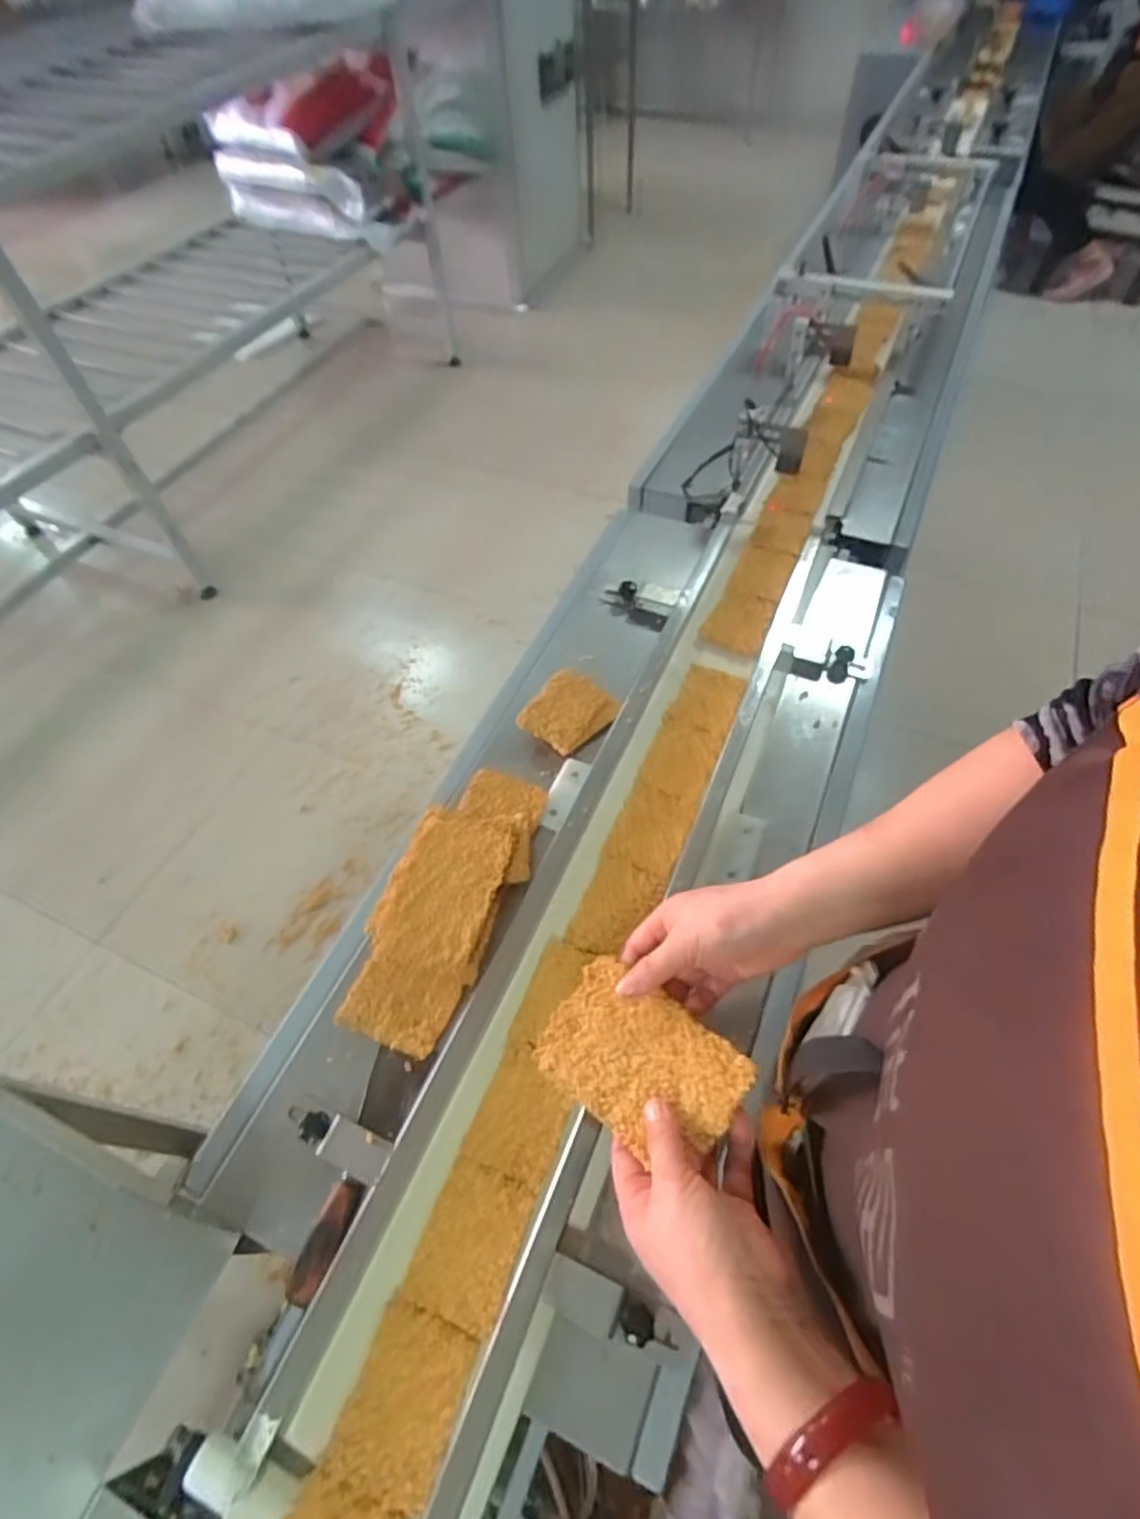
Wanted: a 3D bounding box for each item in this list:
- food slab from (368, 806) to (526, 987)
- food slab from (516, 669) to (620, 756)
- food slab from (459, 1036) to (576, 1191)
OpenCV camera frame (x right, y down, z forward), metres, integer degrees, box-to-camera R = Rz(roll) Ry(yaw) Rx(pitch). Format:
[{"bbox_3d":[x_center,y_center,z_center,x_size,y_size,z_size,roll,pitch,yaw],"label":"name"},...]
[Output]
[{"bbox_3d":[-0.109,0.109,0.610,0.094,0.023,0.158,12,57,10],"label":"food slab"},{"bbox_3d":[-0.003,-0.051,0.734,0.076,0.021,0.094,37,66,22],"label":"food slab"},{"bbox_3d":[-0.035,0.272,0.526,0.063,0.009,0.088,19,60,13],"label":"food slab"}]

